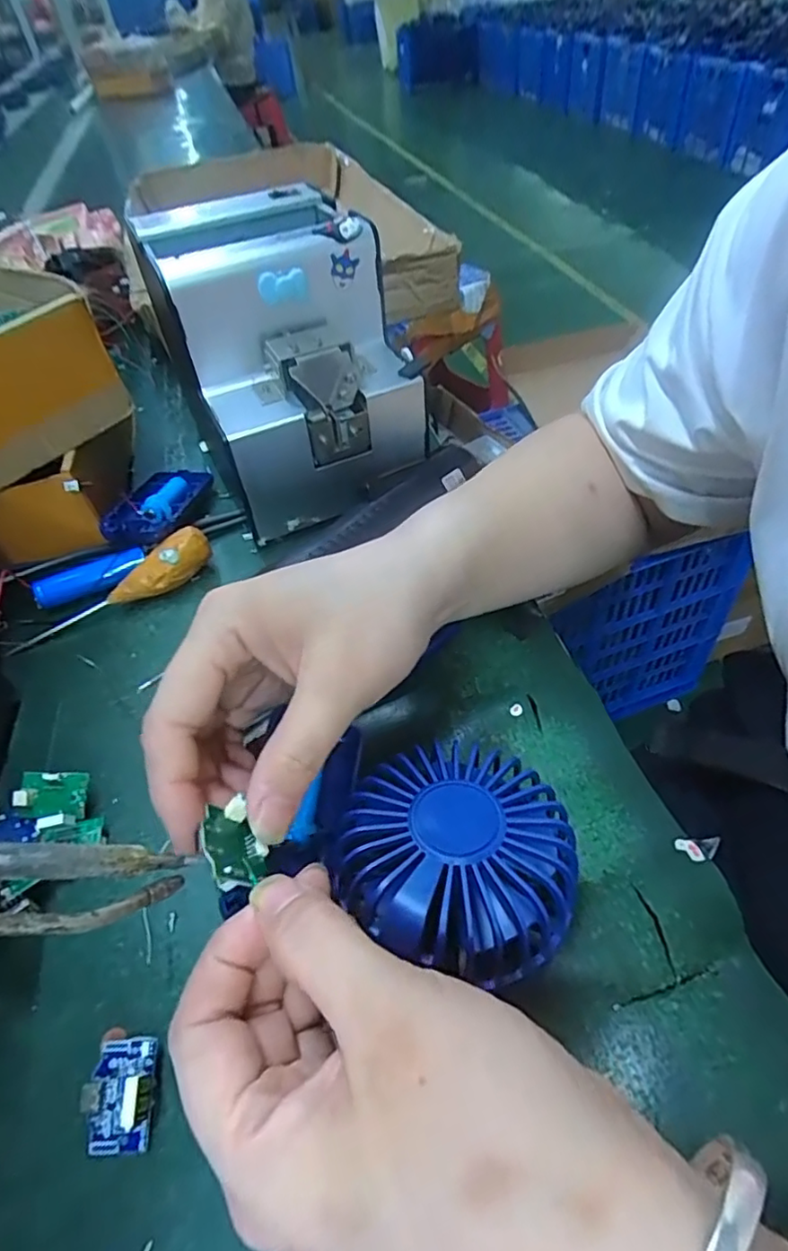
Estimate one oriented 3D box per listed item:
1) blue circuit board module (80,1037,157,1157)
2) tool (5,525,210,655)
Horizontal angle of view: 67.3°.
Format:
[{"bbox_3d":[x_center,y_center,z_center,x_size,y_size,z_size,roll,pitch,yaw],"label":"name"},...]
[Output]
[{"bbox_3d":[-0.093,0.159,0.200,0.023,0.009,0.030,-6,49,1],"label":"blue circuit board module"},{"bbox_3d":[-0.166,-0.023,0.350,0.119,0.027,0.024,-25,52,-15],"label":"tool"}]

